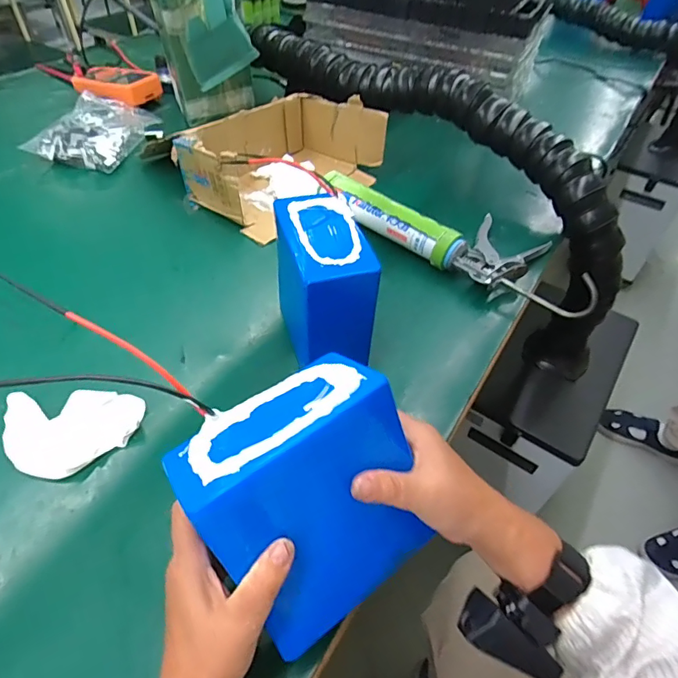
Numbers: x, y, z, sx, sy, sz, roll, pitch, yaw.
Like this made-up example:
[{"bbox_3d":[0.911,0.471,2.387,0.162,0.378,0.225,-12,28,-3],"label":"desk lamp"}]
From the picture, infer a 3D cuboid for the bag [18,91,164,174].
[{"bbox_3d":[-0.438,-0.381,0.845,0.152,0.037,0.213,9,48,4],"label":"bag"}]

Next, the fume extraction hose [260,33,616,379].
[{"bbox_3d":[0.193,-0.302,0.807,0.878,0.320,0.101,45,56,2],"label":"fume extraction hose"}]

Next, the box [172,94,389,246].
[{"bbox_3d":[-0.084,-0.289,0.745,0.188,0.102,0.279,34,54,24],"label":"box"}]

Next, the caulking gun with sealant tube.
[{"bbox_3d":[0.163,-0.155,0.652,0.409,0.056,0.135,32,54,23],"label":"caulking gun with sealant tube"}]

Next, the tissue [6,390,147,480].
[{"bbox_3d":[-0.256,0.090,0.443,0.123,0.025,0.079,-3,48,-7],"label":"tissue"}]

